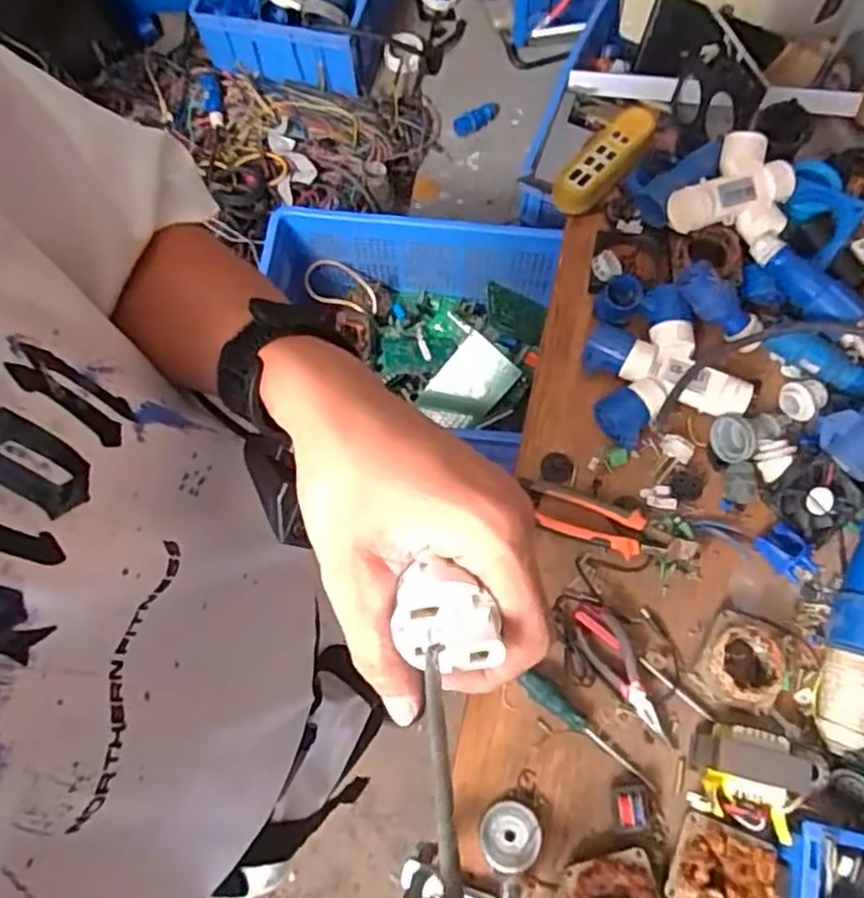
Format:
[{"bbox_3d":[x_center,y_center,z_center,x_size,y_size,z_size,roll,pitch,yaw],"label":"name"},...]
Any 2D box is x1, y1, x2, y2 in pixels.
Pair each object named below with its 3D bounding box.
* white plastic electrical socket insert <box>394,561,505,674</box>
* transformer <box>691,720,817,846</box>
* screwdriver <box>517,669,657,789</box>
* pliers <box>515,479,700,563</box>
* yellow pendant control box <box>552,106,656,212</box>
[{"bbox_3d":[0.004,0.056,0.235,0.033,0.019,0.035,-5,72,1],"label":"white plastic electrical socket insert"},{"bbox_3d":[0.308,0.321,0.689,0.101,0.065,0.091,14,73,7],"label":"transformer"},{"bbox_3d":[0.165,0.296,0.736,0.167,0.016,0.022,38,78,13],"label":"screwdriver"},{"bbox_3d":[0.192,0.086,0.791,0.198,0.028,0.051,21,74,9],"label":"pliers"},{"bbox_3d":[0.234,-0.390,0.940,0.060,0.036,0.183,37,77,13],"label":"yellow pendant control box"}]

